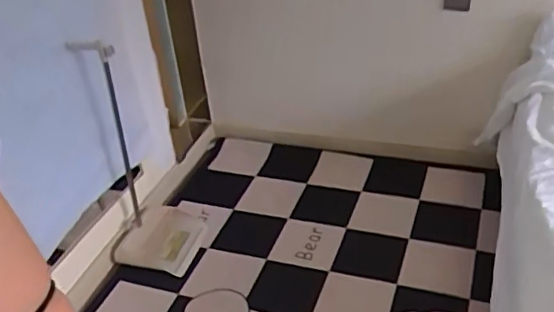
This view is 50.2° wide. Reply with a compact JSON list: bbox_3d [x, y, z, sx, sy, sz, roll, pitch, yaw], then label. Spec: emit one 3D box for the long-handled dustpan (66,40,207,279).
[{"bbox_3d":[-0.444,0.003,1.907,0.270,0.767,0.290,1,35,11],"label":"long-handled dustpan"}]

